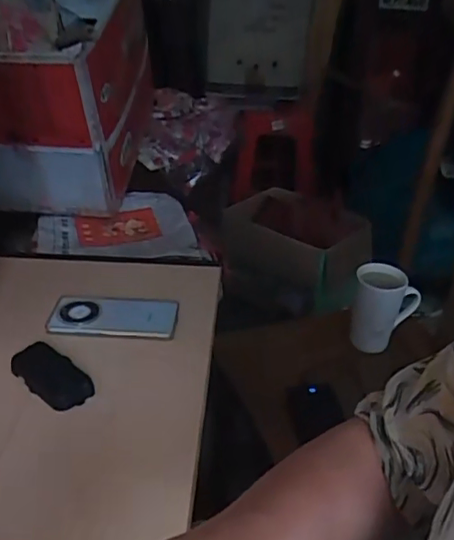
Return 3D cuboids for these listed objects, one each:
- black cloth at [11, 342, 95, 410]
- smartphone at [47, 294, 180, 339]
[{"bbox_3d":[-0.202,0.120,0.663,0.106,0.019,0.051,27,38,33],"label":"black cloth"},{"bbox_3d":[-0.149,0.060,0.766,0.162,0.012,0.077,2,31,-2],"label":"smartphone"}]

